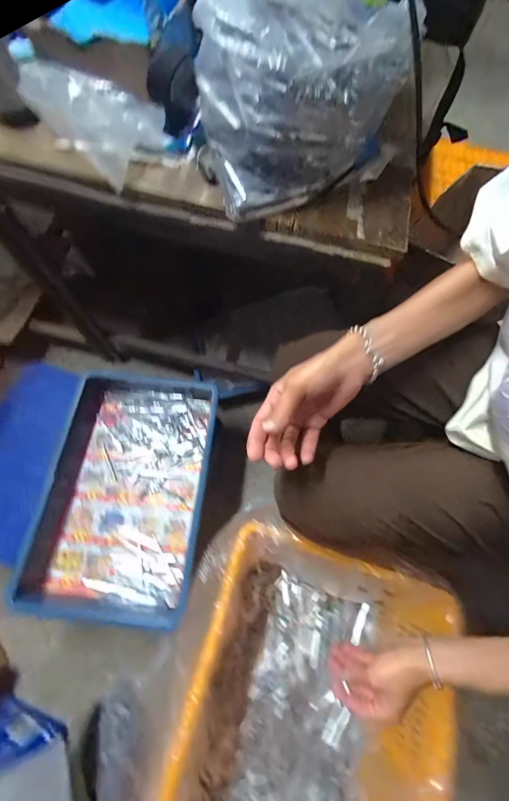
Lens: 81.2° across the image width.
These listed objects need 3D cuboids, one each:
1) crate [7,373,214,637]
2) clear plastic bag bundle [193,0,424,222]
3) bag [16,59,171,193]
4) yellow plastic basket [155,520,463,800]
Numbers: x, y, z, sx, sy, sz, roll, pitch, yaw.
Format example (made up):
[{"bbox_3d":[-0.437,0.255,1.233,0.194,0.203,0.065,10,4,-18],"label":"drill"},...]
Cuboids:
[{"bbox_3d":[-0.256,0.171,0.599,0.315,0.107,0.435,8,69,0],"label":"crate"},{"bbox_3d":[0.042,-0.329,0.311,0.196,0.134,0.161,-19,71,-9],"label":"clear plastic bag bundle"},{"bbox_3d":[-0.197,-0.343,0.351,0.167,0.058,0.091,36,72,11],"label":"bag"},{"bbox_3d":[0.067,0.494,0.467,0.391,0.203,0.496,17,69,4],"label":"yellow plastic basket"}]

